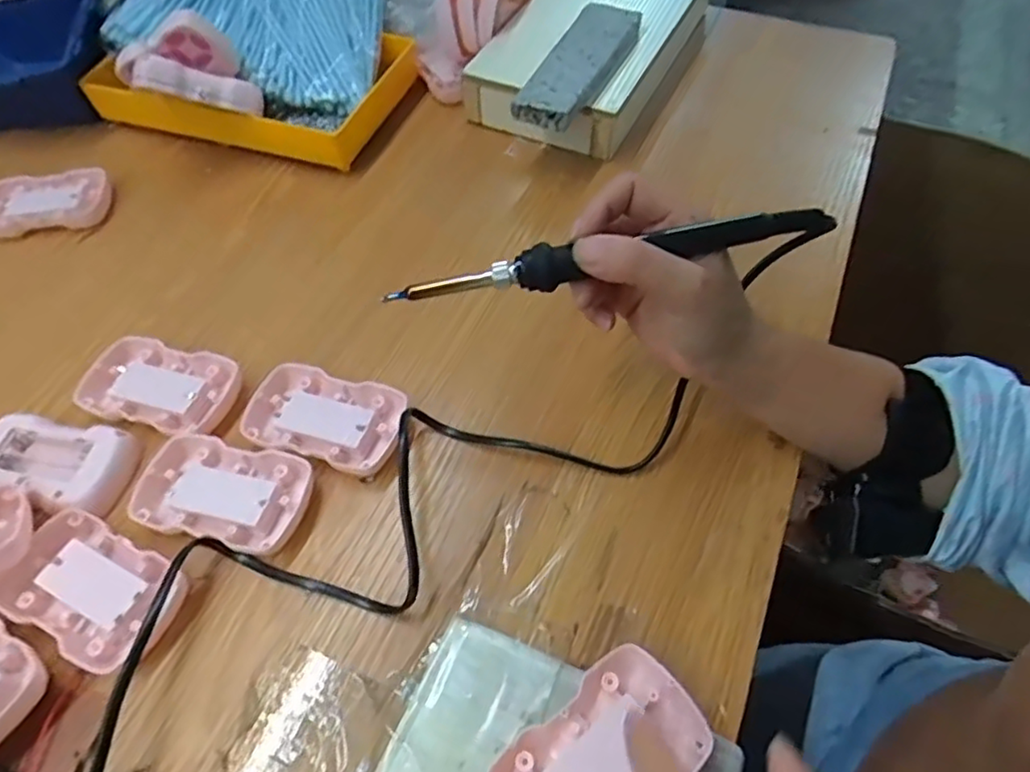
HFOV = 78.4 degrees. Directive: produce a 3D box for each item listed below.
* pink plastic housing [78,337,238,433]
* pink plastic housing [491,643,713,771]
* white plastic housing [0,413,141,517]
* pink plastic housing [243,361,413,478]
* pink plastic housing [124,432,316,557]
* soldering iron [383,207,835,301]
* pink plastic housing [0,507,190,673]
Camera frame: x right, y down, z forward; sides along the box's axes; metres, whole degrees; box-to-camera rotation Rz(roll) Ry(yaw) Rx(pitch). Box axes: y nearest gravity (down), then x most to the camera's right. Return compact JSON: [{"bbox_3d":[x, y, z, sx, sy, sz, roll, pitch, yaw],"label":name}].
[{"bbox_3d":[-0.213,0.000,0.381,0.084,0.014,0.054,12,56,11],"label":"pink plastic housing"},{"bbox_3d":[0.036,0.154,0.263,0.093,0.017,0.053,-33,60,-20],"label":"pink plastic housing"},{"bbox_3d":[-0.256,0.042,0.350,0.082,0.017,0.048,8,55,7],"label":"white plastic housing"},{"bbox_3d":[-0.109,0.019,0.367,0.087,0.017,0.055,15,56,13],"label":"pink plastic housing"},{"bbox_3d":[-0.158,0.058,0.342,0.084,0.017,0.054,10,55,9],"label":"pink plastic housing"},{"bbox_3d":[0.049,-0.062,0.305,0.216,0.024,0.015,-10,55,2],"label":"soldering iron"},{"bbox_3d":[-0.206,0.101,0.311,0.089,0.016,0.053,22,58,17],"label":"pink plastic housing"}]

